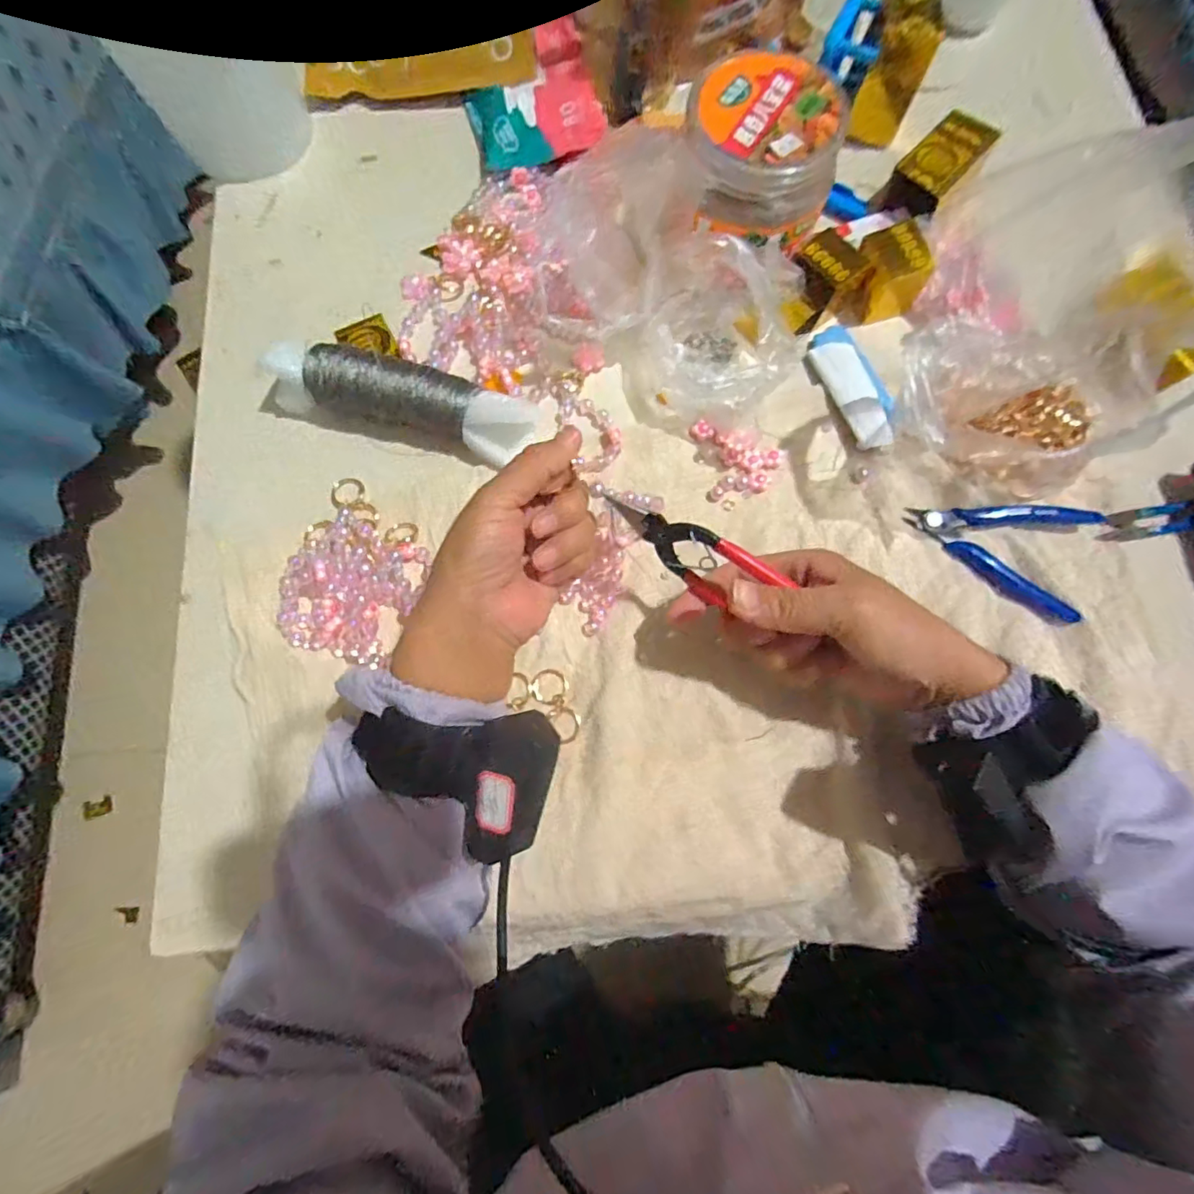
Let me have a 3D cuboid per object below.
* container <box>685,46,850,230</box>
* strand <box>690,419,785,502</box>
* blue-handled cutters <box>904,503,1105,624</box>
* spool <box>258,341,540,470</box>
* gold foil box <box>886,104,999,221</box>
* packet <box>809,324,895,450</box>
[{"bbox_3d":[0.107,-0.292,0.348,0.100,0.042,0.101,0,76,0],"label":"container"},{"bbox_3d":[0.101,-0.099,0.376,0.057,0.008,0.056,-9,78,-3],"label":"strand"},{"bbox_3d":[0.274,-0.040,0.364,0.116,0.012,0.080,22,78,4],"label":"blue-handled cutters"},{"bbox_3d":[-0.133,-0.134,0.366,0.182,0.041,0.046,17,78,3],"label":"spool"},{"bbox_3d":[0.262,-0.328,0.415,0.050,0.039,0.083,40,80,8],"label":"gold foil box"},{"bbox_3d":[0.185,-0.154,0.386,0.035,0.015,0.102,-17,78,-4],"label":"packet"}]

